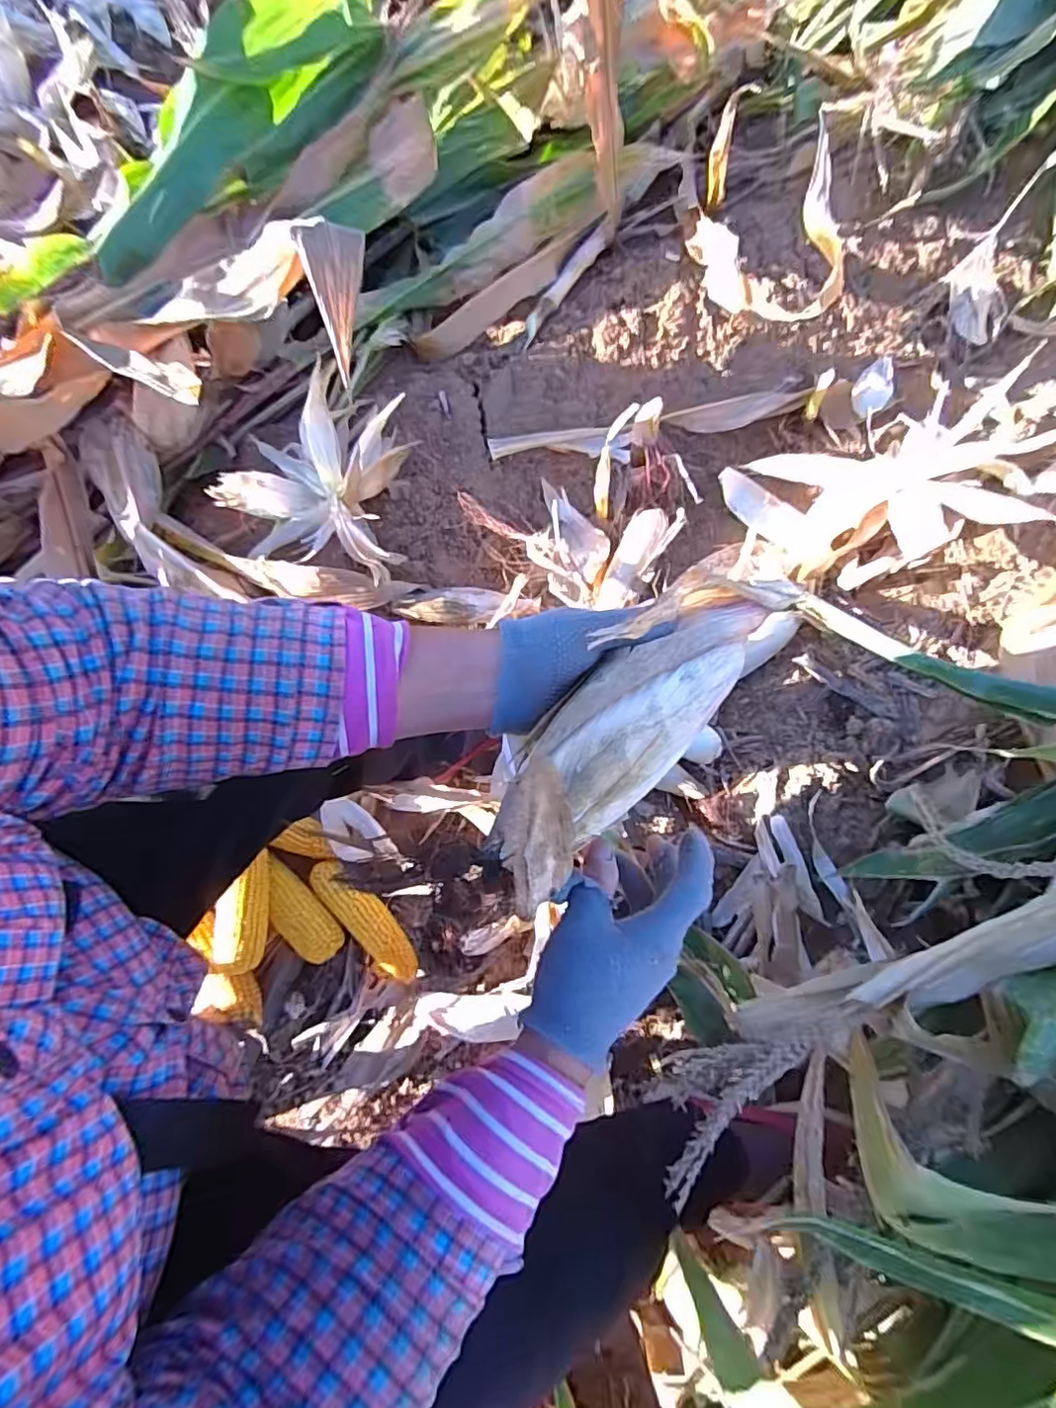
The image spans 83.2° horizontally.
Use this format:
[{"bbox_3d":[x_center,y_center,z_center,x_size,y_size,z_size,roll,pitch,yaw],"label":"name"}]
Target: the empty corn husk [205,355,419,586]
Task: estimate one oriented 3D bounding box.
[{"bbox_3d":[-0.309,-0.338,0.853,0.286,0.116,0.225,11,69,10],"label":"empty corn husk"}]

